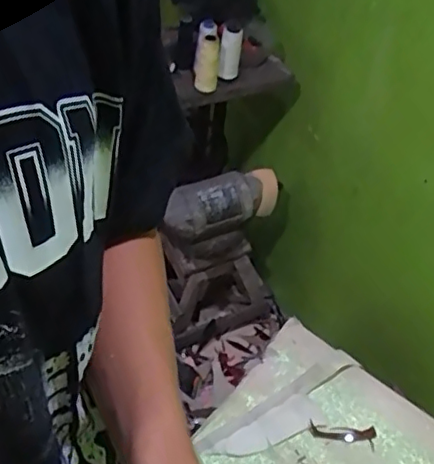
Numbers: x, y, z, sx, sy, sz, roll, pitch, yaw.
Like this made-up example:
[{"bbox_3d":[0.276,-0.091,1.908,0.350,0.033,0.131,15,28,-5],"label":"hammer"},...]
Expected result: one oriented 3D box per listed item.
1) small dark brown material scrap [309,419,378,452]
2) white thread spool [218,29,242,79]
[{"bbox_3d":[0.154,0.245,0.736,0.082,0.005,0.027,12,45,4],"label":"small dark brown material scrap"},{"bbox_3d":[0.028,-0.377,1.271,0.041,0.097,0.037,8,45,0],"label":"white thread spool"}]

